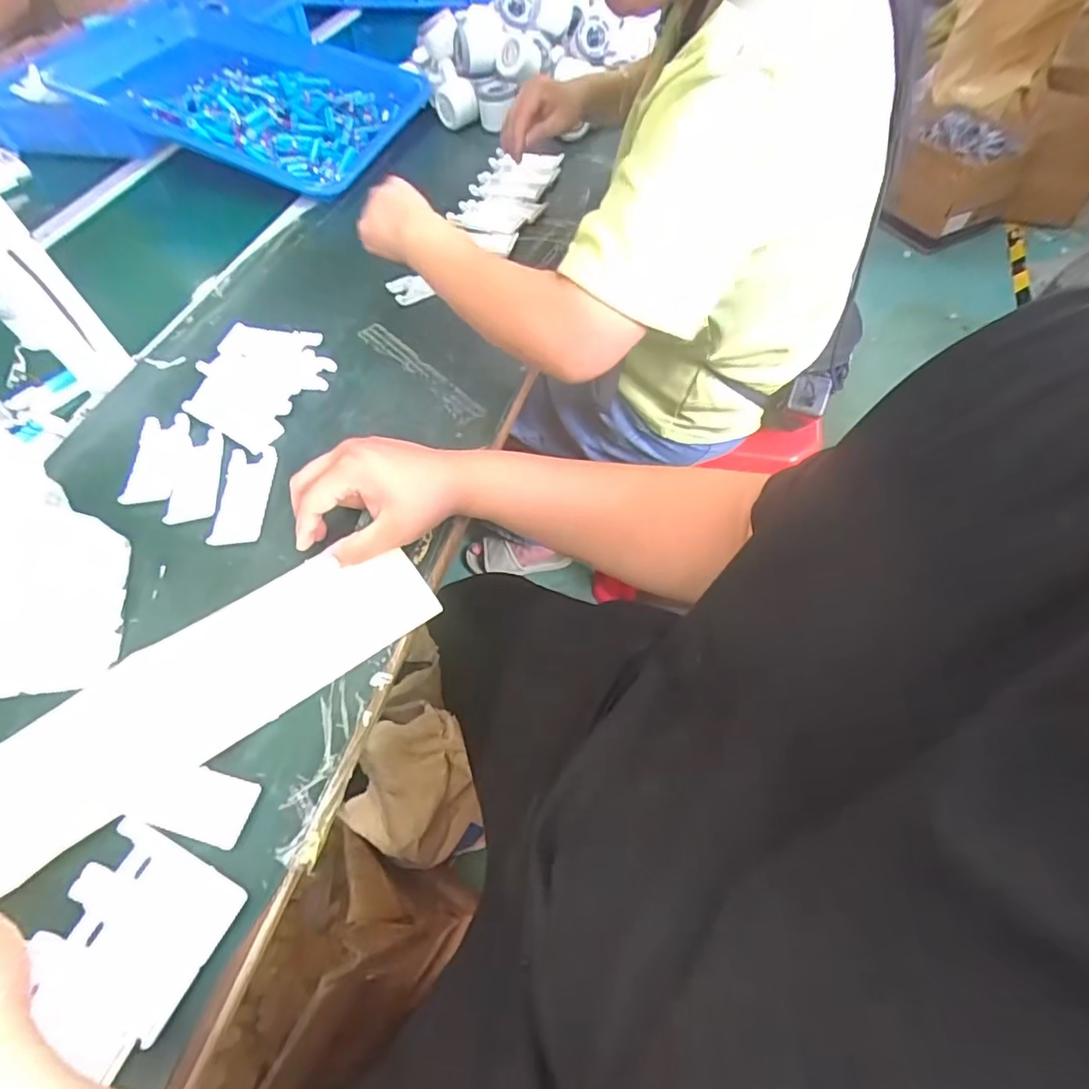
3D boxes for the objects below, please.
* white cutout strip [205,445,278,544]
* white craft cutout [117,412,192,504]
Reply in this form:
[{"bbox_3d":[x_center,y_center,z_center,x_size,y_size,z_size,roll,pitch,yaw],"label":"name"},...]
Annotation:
[{"bbox_3d":[-0.271,-0.044,0.523,0.045,0.010,0.100,-5,54,3],"label":"white cutout strip"},{"bbox_3d":[-0.366,-0.083,0.552,0.050,0.004,0.105,-10,54,0],"label":"white craft cutout"}]

